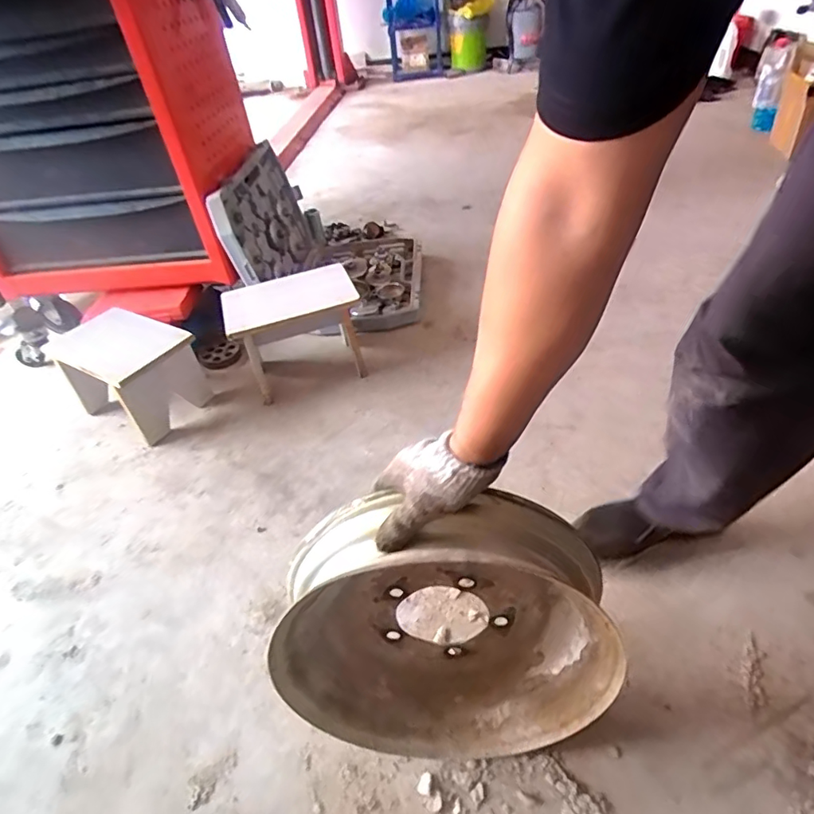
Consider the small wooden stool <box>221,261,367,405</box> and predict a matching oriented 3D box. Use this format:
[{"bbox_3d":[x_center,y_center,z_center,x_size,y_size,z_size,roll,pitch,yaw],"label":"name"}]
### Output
[{"bbox_3d":[-0.273,-0.201,1.287,0.303,0.221,0.241,-18,42,-11],"label":"small wooden stool"}]

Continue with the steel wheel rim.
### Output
[{"bbox_3d":[0.041,0.267,0.605,0.355,0.359,0.139,-4,41,4],"label":"steel wheel rim"}]

